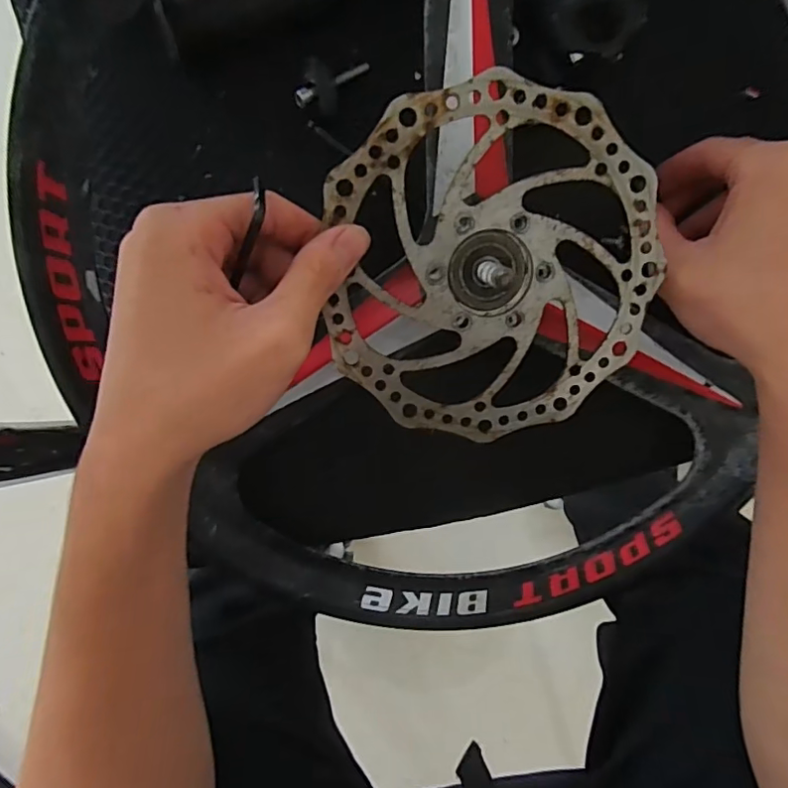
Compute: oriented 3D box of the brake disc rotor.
[{"bbox_3d":[0.044,-0.053,0.243,0.142,0.004,0.147,-1,108,-4],"label":"brake disc rotor"}]

